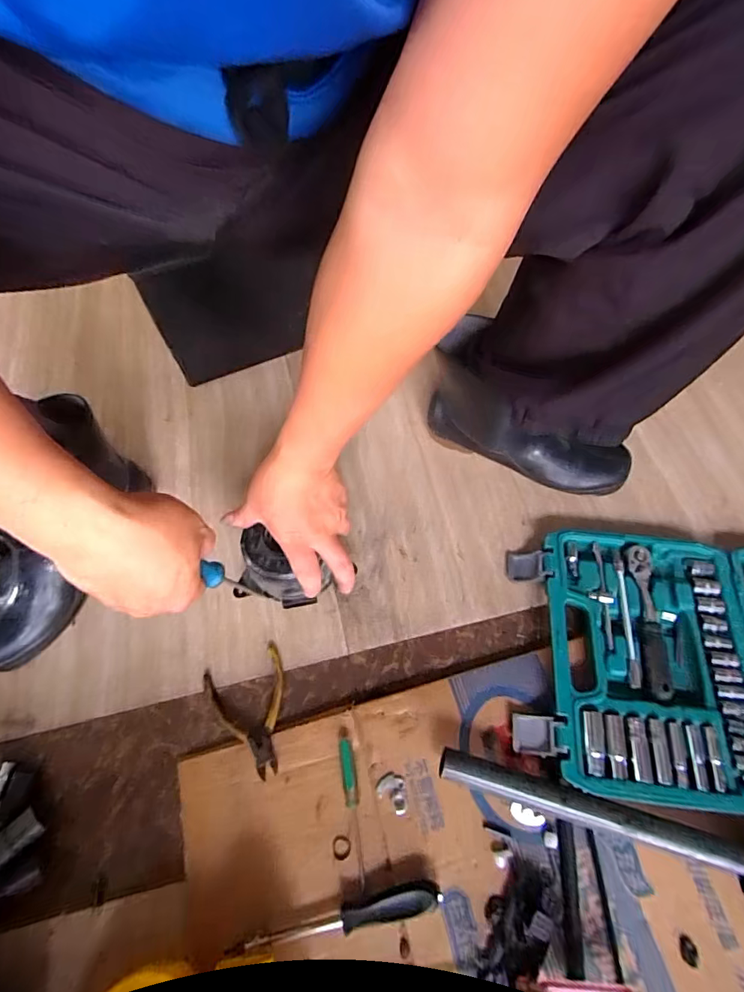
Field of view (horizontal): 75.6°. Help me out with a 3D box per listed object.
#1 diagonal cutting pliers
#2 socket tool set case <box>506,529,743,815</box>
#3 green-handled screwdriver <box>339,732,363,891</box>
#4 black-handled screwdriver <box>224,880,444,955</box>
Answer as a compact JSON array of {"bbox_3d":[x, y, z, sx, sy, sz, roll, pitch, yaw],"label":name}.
[{"bbox_3d":[-0.111,0.210,0.468,0.075,0.018,0.111,-27,67,-13],"label":"diagonal cutting pliers"},{"bbox_3d":[0.369,0.166,0.475,0.436,0.039,0.246,4,64,2],"label":"socket tool set case"},{"bbox_3d":[-0.017,0.272,0.424,0.013,0.009,0.120,-8,64,-4],"label":"green-handled screwdriver"},{"bbox_3d":[-0.027,0.344,0.382,0.167,0.019,0.025,-13,64,-6],"label":"black-handled screwdriver"}]

